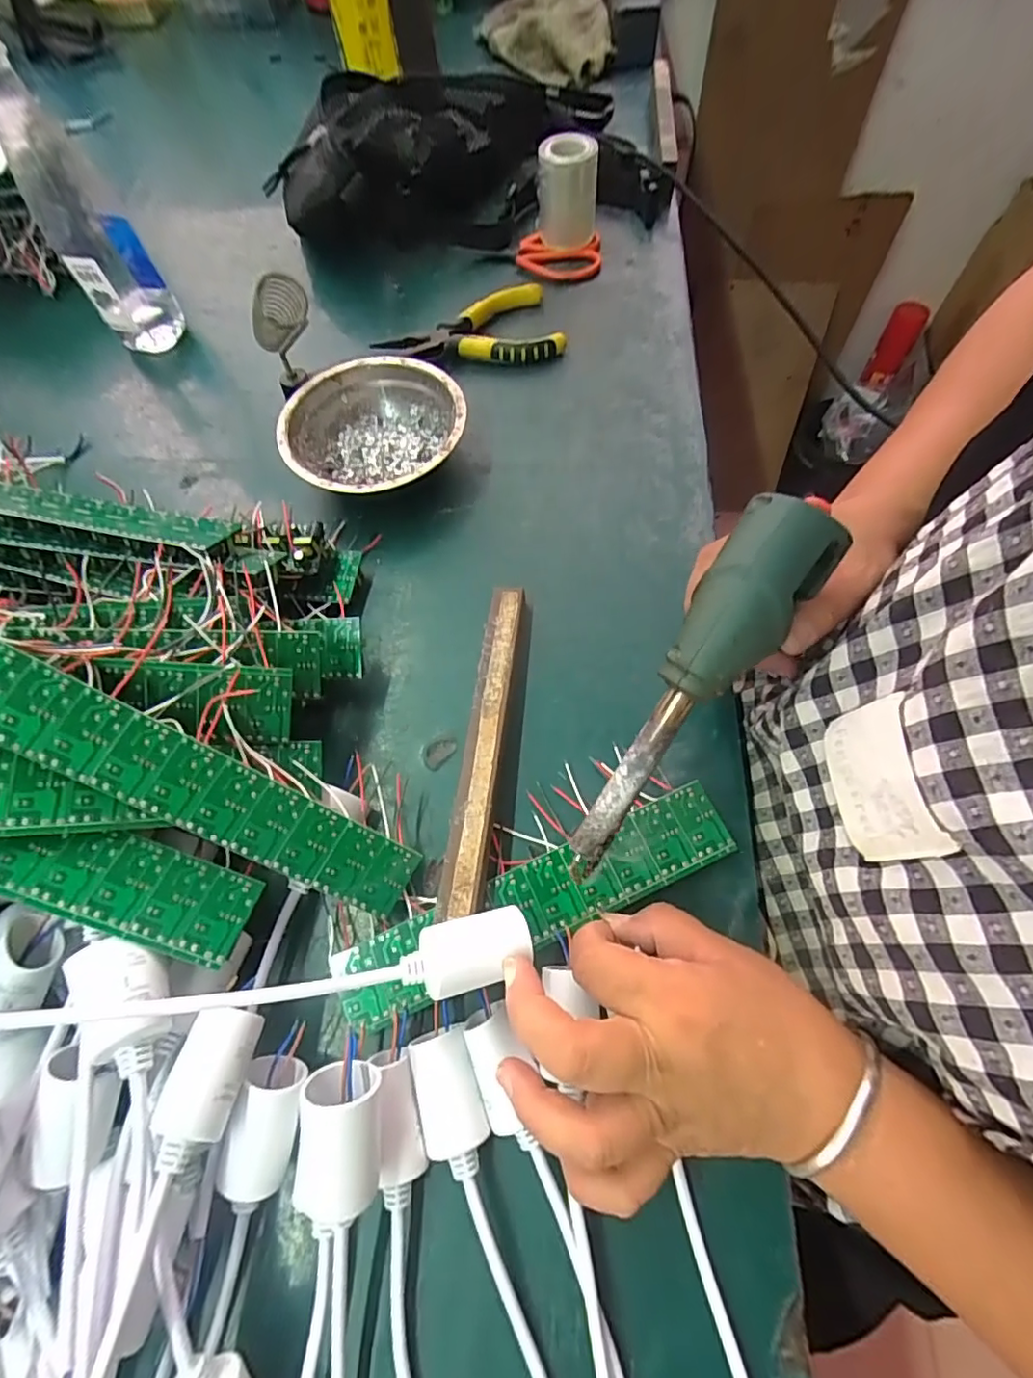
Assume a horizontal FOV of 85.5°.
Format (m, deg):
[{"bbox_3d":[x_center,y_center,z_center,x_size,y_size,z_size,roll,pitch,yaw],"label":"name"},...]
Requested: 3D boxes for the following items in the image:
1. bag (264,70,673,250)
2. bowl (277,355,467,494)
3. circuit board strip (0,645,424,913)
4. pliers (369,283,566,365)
[{"bbox_3d":[-0.040,-0.475,0.492,0.322,0.095,0.158,-4,65,1],"label":"bag"},{"bbox_3d":[-0.098,-0.176,0.398,0.123,0.044,0.115,-1,65,2],"label":"bowl"},{"bbox_3d":[-0.138,0.047,0.249,0.203,0.004,0.035,33,78,-18],"label":"circuit board strip"},{"bbox_3d":[-0.040,-0.295,0.463,0.144,0.024,0.074,-9,65,-1],"label":"pliers"}]

